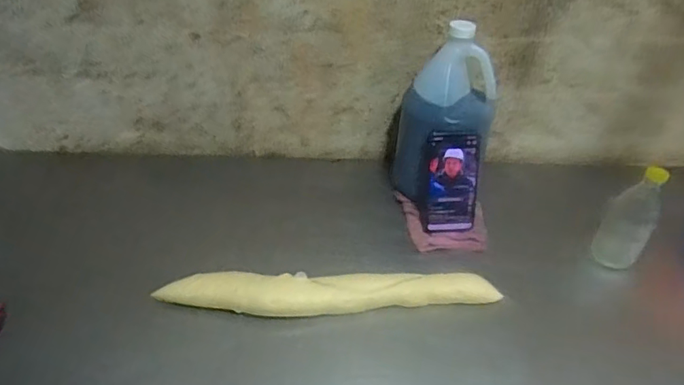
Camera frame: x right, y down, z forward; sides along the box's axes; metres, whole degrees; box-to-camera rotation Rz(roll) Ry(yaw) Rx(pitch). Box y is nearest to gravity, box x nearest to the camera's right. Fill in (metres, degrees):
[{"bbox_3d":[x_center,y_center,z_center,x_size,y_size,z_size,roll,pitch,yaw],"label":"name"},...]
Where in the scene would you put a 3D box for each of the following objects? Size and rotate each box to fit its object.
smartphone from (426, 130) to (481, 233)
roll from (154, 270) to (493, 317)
[{"bbox_3d":[0.172,-0.014,0.827,0.079,0.164,0.013,-3,20,-5],"label":"smartphone"},{"bbox_3d":[-0.011,0.141,0.742,0.471,0.036,0.063,-1,42,-5],"label":"roll"}]

